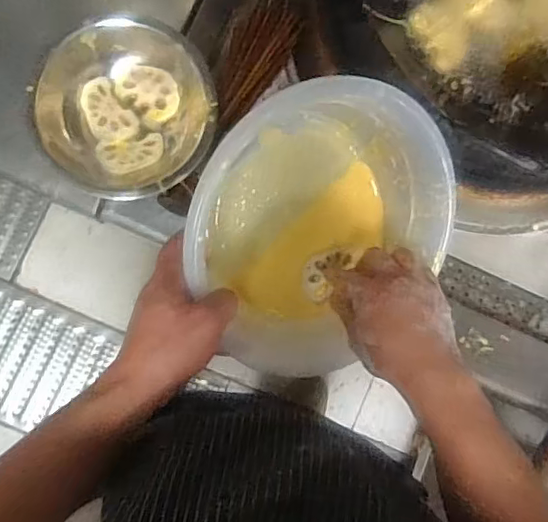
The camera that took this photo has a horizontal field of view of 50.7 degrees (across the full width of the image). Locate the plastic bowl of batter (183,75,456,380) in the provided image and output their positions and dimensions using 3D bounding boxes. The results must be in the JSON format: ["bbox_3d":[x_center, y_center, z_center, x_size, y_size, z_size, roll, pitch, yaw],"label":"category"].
[{"bbox_3d":[0.041,-0.032,0.544,0.256,0.113,0.271,-41,124,-8],"label":"plastic bowl of batter"}]

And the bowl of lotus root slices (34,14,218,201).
[{"bbox_3d":[-0.159,-0.162,0.639,0.181,0.084,0.175,1,84,-7],"label":"bowl of lotus root slices"}]

